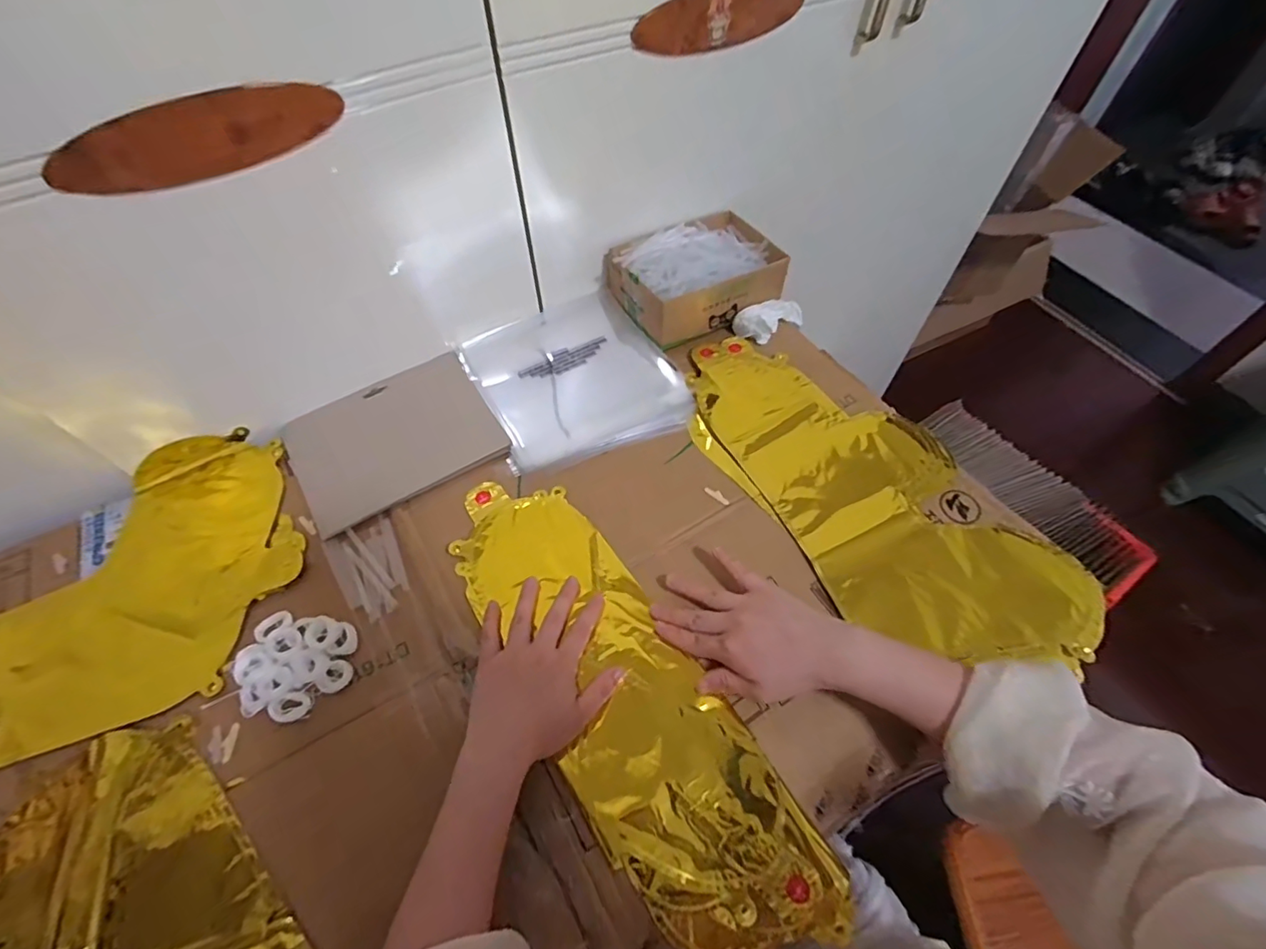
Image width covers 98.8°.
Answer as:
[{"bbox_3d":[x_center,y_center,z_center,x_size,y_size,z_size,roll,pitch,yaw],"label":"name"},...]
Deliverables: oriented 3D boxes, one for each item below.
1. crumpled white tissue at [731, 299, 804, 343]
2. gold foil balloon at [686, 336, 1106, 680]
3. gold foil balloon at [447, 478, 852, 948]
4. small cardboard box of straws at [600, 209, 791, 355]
[{"bbox_3d":[0.173,-0.192,0.666,0.104,0.029,0.042,-25,58,-31],"label":"crumpled white tissue"},{"bbox_3d":[0.224,0.002,0.539,0.203,0.014,0.432,-28,61,-16],"label":"gold foil balloon"},{"bbox_3d":[-0.019,0.166,0.448,0.129,0.009,0.423,-30,62,-19],"label":"gold foil balloon"},{"bbox_3d":[0.076,-0.244,0.660,0.189,0.078,0.137,-25,60,-15],"label":"small cardboard box of straws"}]

